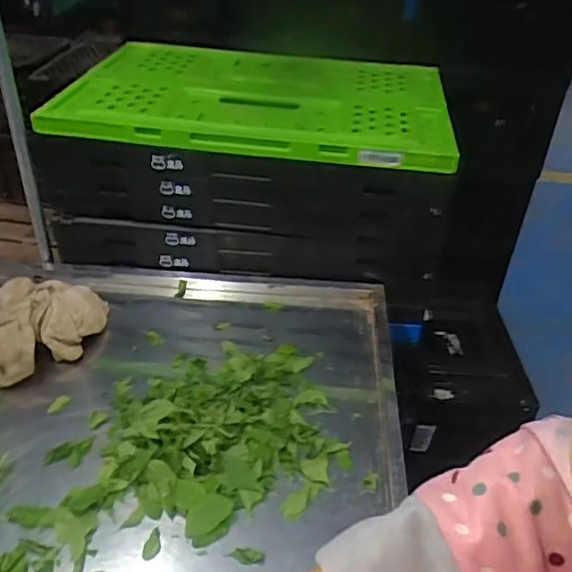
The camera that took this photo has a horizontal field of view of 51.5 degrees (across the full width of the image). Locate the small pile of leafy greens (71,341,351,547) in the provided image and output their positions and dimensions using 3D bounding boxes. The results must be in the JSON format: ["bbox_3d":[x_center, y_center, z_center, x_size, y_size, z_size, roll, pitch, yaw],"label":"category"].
[{"bbox_3d":[-0.077,0.159,0.702,0.273,0.036,0.266,-1,37,-5],"label":"small pile of leafy greens"}]

